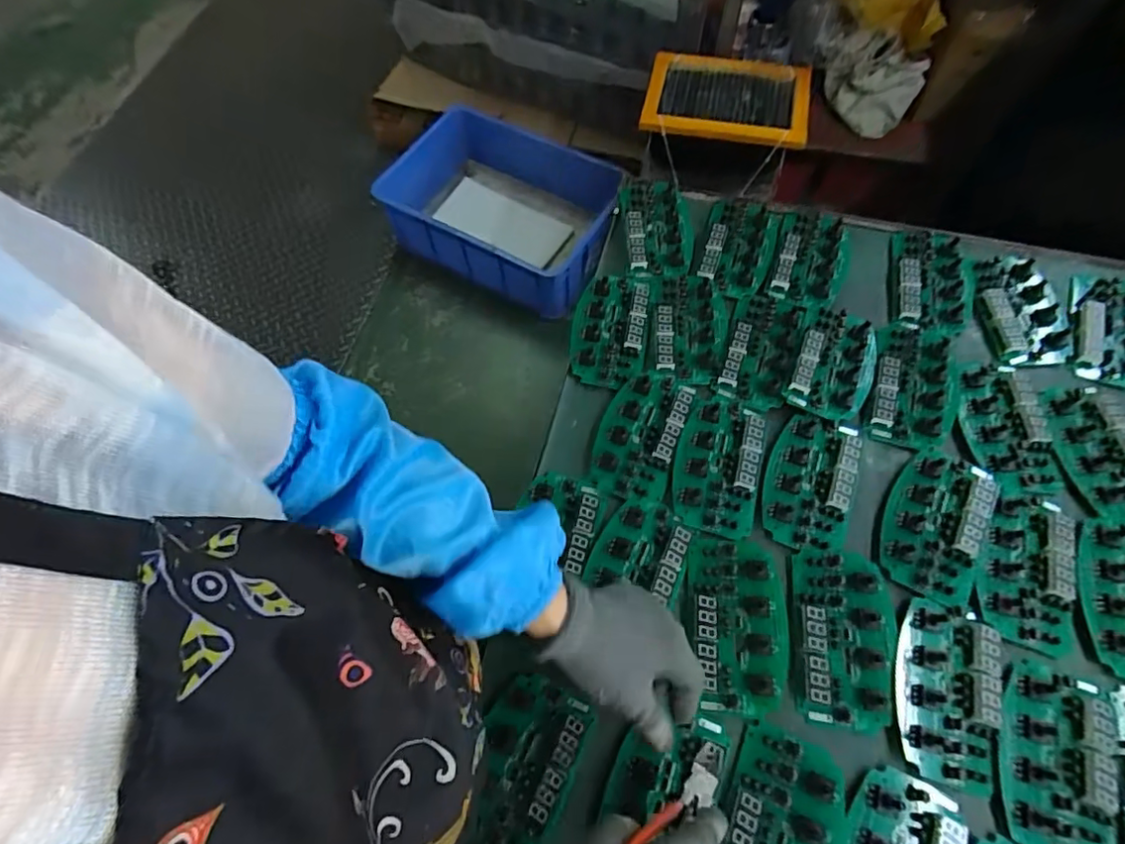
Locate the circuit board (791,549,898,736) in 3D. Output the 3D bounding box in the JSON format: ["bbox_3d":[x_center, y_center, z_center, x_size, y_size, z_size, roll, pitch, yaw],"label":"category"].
[{"bbox_3d":[0.245,0.184,0.485,0.082,0.019,0.144,5,63,5],"label":"circuit board"}]

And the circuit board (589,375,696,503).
[{"bbox_3d":[0.080,0.008,0.573,0.077,0.016,0.143,17,65,11],"label":"circuit board"}]

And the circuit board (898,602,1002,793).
[{"bbox_3d":[0.321,0.221,0.463,0.078,0.019,0.137,16,65,10],"label":"circuit board"}]

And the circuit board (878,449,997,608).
[{"bbox_3d":[0.351,0.091,0.525,0.080,0.012,0.141,25,67,14],"label":"circuit board"}]

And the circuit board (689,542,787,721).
[{"bbox_3d":[0.154,0.175,0.491,0.083,0.014,0.144,5,63,5],"label":"circuit board"}]

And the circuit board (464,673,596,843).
[{"bbox_3d":[-0.035,0.281,0.445,0.079,0.019,0.142,21,66,13],"label":"circuit board"}]

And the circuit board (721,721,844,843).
[{"bbox_3d":[0.163,0.314,0.422,0.083,0.015,0.143,17,65,11],"label":"circuit board"}]

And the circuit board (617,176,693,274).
[{"bbox_3d":[0.116,-0.255,0.704,0.081,0.014,0.168,-4,63,1],"label":"circuit board"}]

